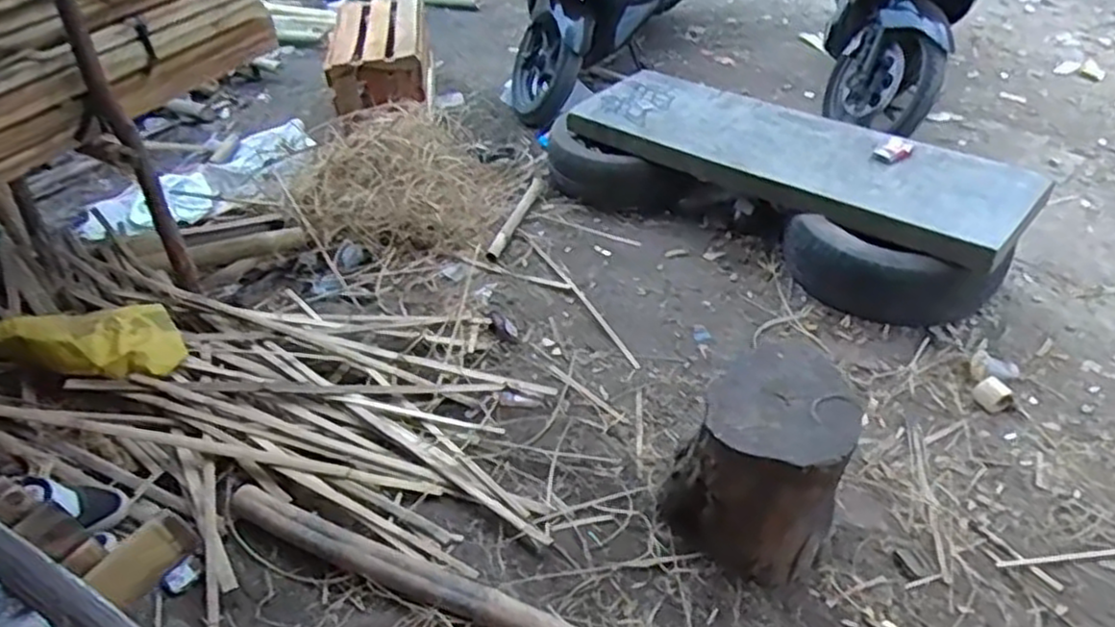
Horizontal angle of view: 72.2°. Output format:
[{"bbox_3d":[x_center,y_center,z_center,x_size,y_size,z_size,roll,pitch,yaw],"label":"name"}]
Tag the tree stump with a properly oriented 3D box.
[{"bbox_3d":[0.391,0.286,1.428,0.292,0.345,0.264,-26,43,-23],"label":"tree stump"}]

